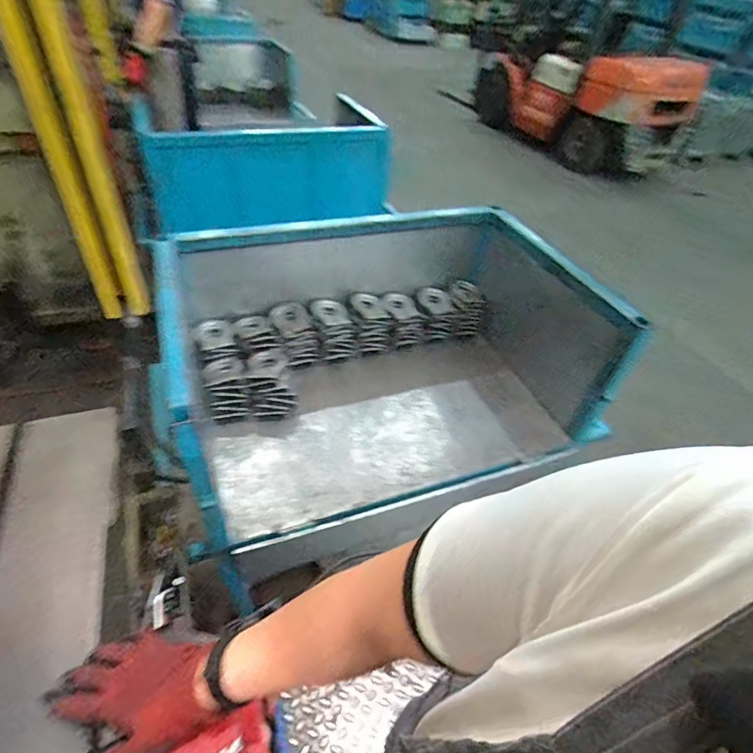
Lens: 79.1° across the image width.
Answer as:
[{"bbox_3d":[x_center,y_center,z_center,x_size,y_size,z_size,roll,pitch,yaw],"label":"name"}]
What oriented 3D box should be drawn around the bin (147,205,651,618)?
[{"bbox_3d":[0.033,-0.077,1.249,1.073,0.503,0.734,-12,46,-18],"label":"bin"}]

